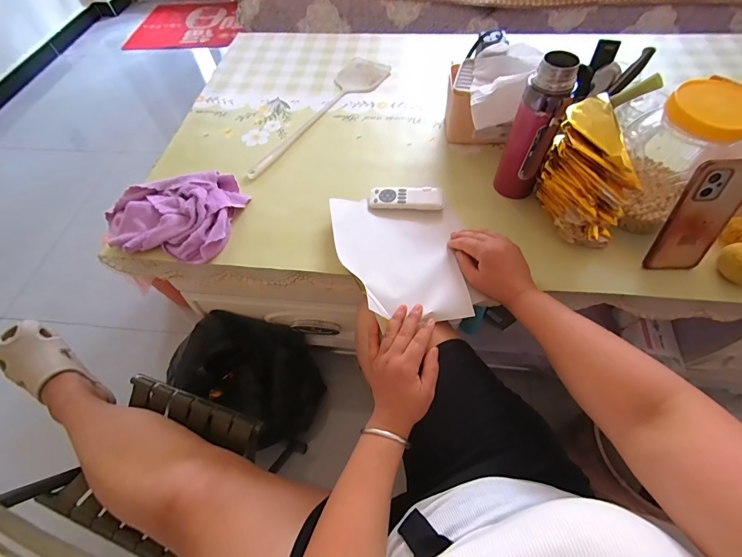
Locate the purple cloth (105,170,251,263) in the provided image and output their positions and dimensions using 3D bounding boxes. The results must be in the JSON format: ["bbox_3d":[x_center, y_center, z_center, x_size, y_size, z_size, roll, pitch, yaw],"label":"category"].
[{"bbox_3d":[-0.342,-0.120,0.615,0.227,0.047,0.185,7,59,7],"label":"purple cloth"}]

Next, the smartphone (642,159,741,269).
[{"bbox_3d":[0.441,-0.078,0.476,0.073,0.163,0.014,1,39,5],"label":"smartphone"}]

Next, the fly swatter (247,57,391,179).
[{"bbox_3d":[-0.116,-0.363,0.780,0.108,0.010,0.446,28,64,19],"label":"fly swatter"}]

